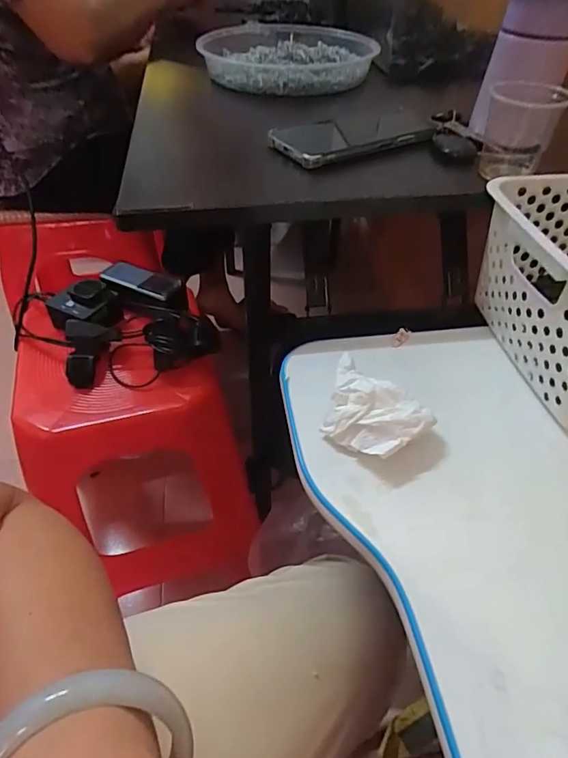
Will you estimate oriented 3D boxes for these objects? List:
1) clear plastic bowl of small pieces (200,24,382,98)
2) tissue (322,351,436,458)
[{"bbox_3d":[0.004,-0.437,0.661,0.233,0.036,0.249,6,45,5],"label":"clear plastic bowl of small pieces"},{"bbox_3d":[0.056,0.021,0.354,0.060,0.035,0.085,-32,54,-29],"label":"tissue"}]

